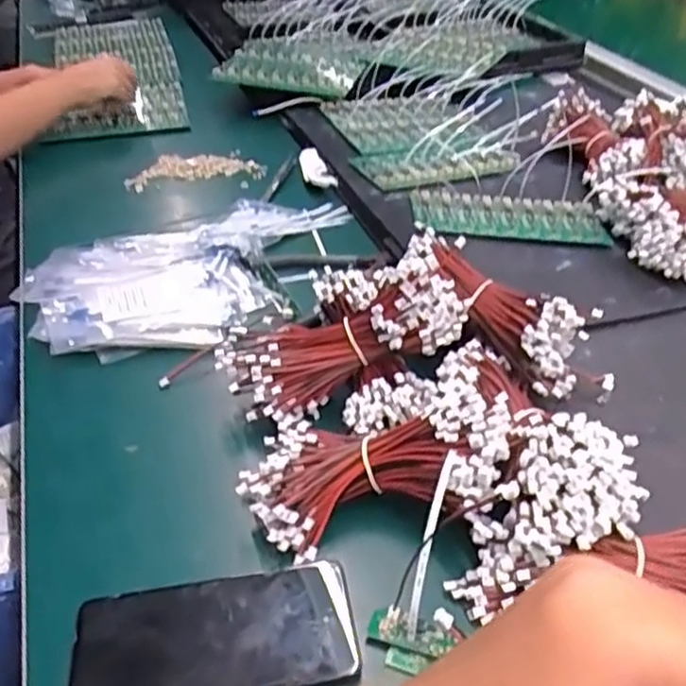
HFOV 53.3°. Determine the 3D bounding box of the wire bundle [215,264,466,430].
[{"bbox_3d":[-0.003,-0.002,0.520,0.191,0.074,0.093,-23,41,7],"label":"wire bundle"}]

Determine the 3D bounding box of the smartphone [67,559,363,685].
[{"bbox_3d":[-0.073,0.170,0.393,0.157,0.005,0.067,-6,56,-10],"label":"smartphone"}]

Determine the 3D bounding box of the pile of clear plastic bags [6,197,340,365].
[{"bbox_3d":[-0.131,-0.080,0.665,0.330,0.023,0.202,-19,44,-22],"label":"pile of clear plastic bags"}]

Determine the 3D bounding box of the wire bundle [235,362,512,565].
[{"bbox_3d":[0.023,0.066,0.456,0.185,0.041,0.114,-19,41,4],"label":"wire bundle"}]

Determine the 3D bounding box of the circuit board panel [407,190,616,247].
[{"bbox_3d":[0.173,-0.133,0.713,0.198,0.017,0.088,2,40,1],"label":"circuit board panel"}]

